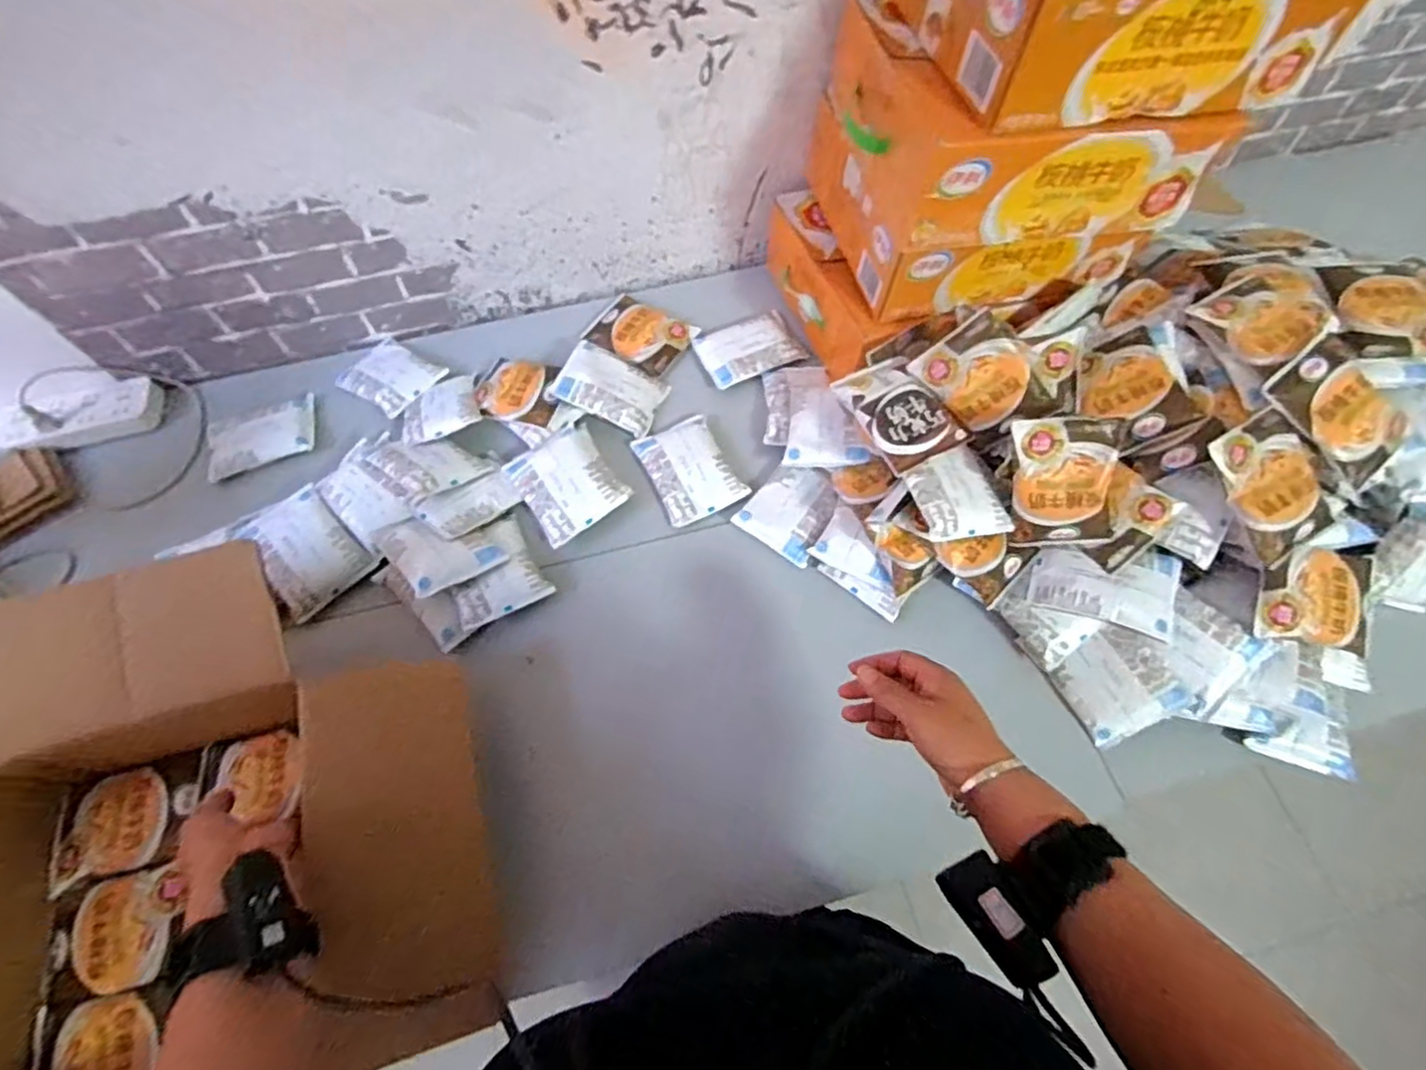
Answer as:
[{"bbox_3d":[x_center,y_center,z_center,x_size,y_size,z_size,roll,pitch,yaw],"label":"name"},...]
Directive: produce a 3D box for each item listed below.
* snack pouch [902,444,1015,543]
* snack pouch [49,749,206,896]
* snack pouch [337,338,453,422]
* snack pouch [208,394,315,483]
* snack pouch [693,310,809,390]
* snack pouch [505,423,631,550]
[{"bbox_3d":[0.250,-0.041,0.680,0.088,0.020,0.095,-9,67,-18],"label":"snack pouch"},{"bbox_3d":[-0.546,0.263,0.625,0.123,0.027,0.101,-15,64,-7],"label":"snack pouch"},{"bbox_3d":[-0.426,-0.211,0.871,0.117,0.022,0.094,29,67,14],"label":"snack pouch"},{"bbox_3d":[-0.577,-0.124,0.848,0.137,0.019,0.082,-19,65,-9],"label":"snack pouch"},{"bbox_3d":[0.047,-0.251,0.880,0.128,0.016,0.095,-21,65,-10],"label":"snack pouch"},{"bbox_3d":[-0.170,-0.066,0.774,0.108,0.025,0.128,-34,68,-15],"label":"snack pouch"}]

